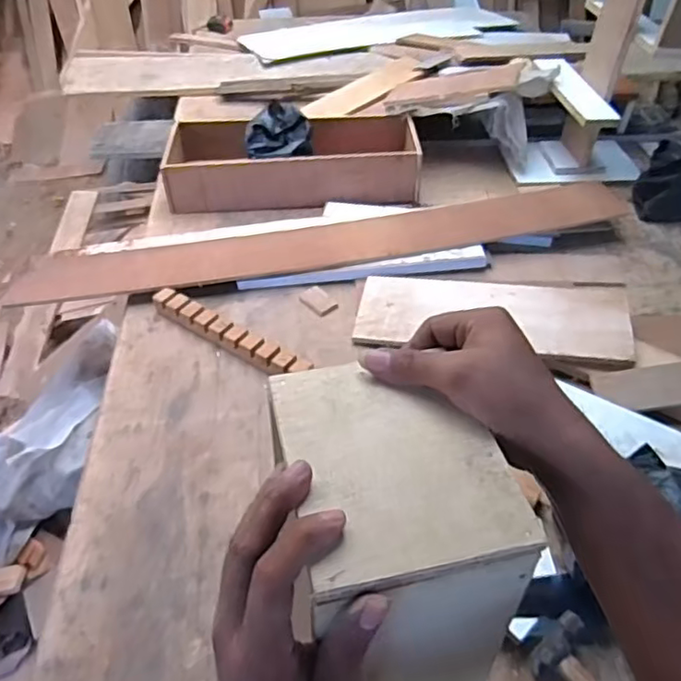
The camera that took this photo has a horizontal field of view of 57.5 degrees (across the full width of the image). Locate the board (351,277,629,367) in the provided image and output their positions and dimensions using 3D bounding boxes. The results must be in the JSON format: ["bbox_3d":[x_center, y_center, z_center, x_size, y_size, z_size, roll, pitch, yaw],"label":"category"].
[{"bbox_3d":[0.262,-0.047,1.089,0.455,0.021,0.177,5,43,12],"label":"board"}]

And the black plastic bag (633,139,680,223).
[{"bbox_3d":[0.717,-0.354,1.313,0.138,0.175,0.097,3,41,7],"label":"black plastic bag"}]

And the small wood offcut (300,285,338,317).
[{"bbox_3d":[-0.041,-0.073,1.163,0.047,0.010,0.071,-32,53,-28],"label":"small wood offcut"}]

